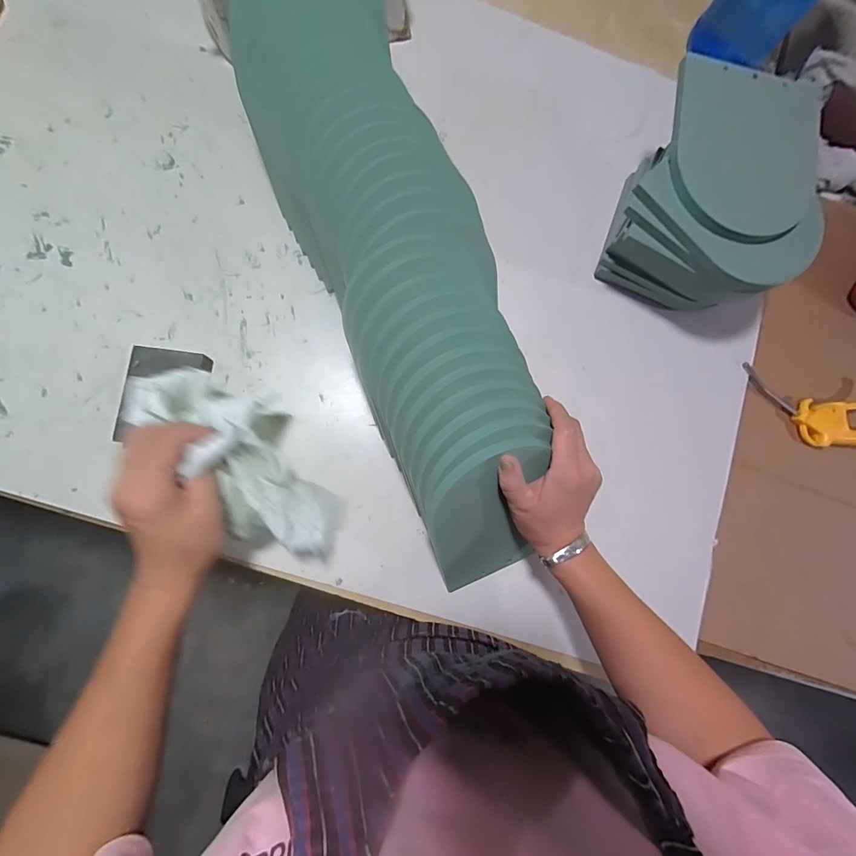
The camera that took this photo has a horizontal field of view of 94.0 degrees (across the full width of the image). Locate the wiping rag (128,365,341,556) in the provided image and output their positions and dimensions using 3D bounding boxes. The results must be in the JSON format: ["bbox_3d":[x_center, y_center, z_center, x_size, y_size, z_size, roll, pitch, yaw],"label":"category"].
[{"bbox_3d":[-0.153,0.038,0.357,0.088,0.080,0.223,-38,109,-9],"label":"wiping rag"}]

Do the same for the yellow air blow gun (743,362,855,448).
[{"bbox_3d":[0.536,-0.019,0.518,0.268,0.026,0.089,7,84,-5],"label":"yellow air blow gun"}]

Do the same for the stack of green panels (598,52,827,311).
[{"bbox_3d":[0.299,-0.240,0.446,0.187,0.139,0.198,23,81,-3],"label":"stack of green panels"}]

